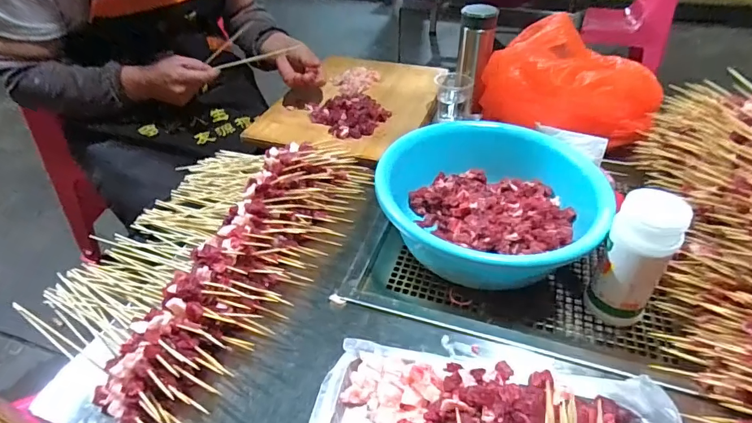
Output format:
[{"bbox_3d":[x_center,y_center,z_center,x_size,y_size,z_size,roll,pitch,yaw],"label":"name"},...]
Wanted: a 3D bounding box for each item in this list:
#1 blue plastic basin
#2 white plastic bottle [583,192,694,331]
[{"bbox_3d":[0.165,-0.014,0.598,0.270,0.107,0.259,-1,40,1],"label":"blue plastic basin"},{"bbox_3d":[0.282,0.056,0.476,0.063,0.159,0.052,27,48,30],"label":"white plastic bottle"}]

